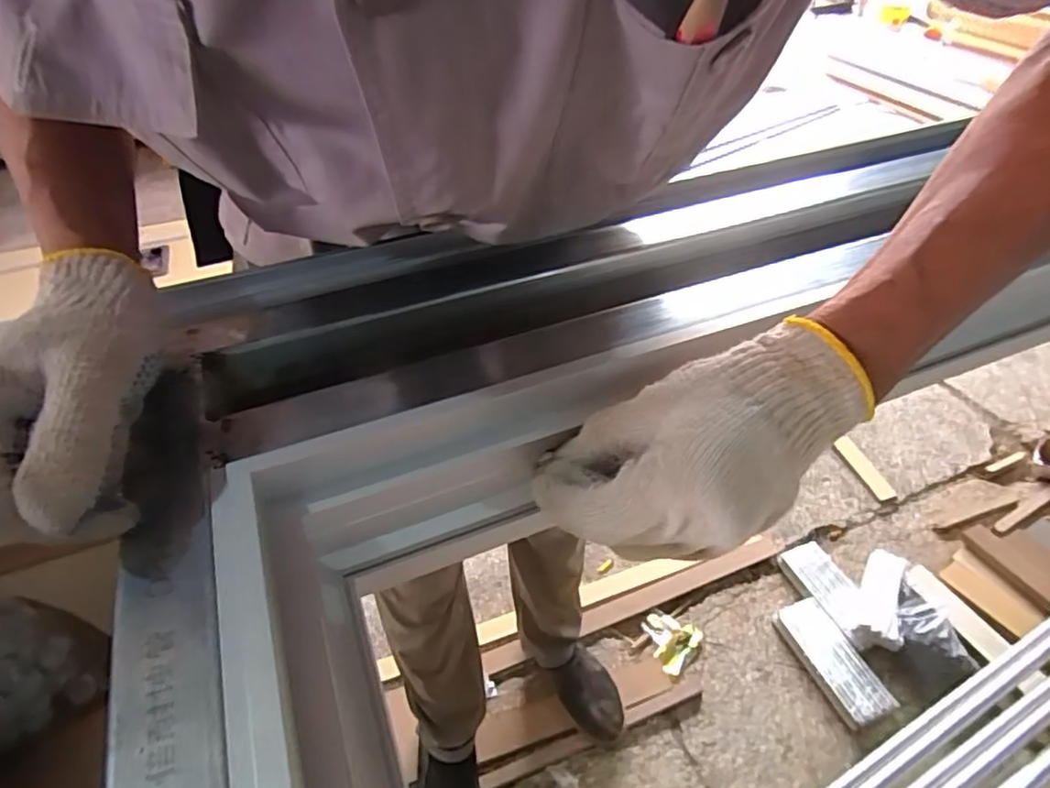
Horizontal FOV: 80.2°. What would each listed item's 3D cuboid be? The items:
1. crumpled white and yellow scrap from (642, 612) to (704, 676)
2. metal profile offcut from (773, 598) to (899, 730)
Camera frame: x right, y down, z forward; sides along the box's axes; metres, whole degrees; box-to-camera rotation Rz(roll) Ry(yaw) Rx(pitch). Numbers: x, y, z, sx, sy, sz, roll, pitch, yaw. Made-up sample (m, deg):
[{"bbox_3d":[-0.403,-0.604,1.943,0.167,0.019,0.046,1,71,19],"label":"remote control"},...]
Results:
[{"bbox_3d":[0.280,0.479,1.224,0.111,0.022,0.114,-1,43,1],"label":"crumpled white and yellow scrap"},{"bbox_3d":[0.576,0.501,1.179,0.096,0.012,0.230,-29,45,-2],"label":"metal profile offcut"}]

